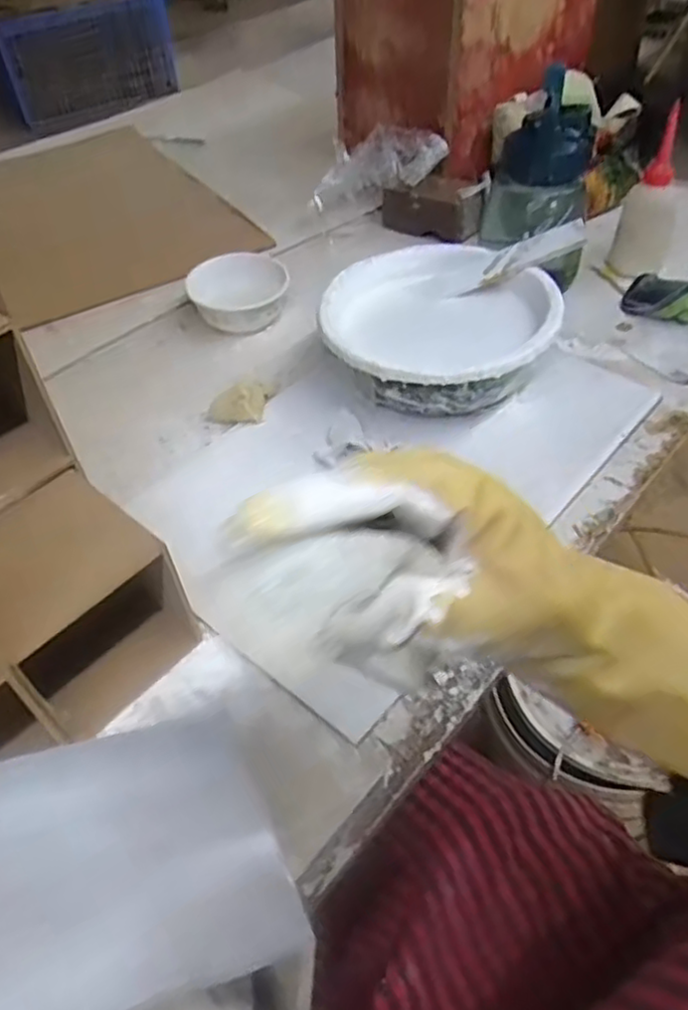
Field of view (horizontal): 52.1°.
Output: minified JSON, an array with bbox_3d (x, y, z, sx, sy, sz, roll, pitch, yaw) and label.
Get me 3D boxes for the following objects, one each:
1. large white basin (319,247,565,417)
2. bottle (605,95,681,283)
[{"bbox_3d":[0.090,-0.159,0.684,0.211,0.084,0.200,-2,46,2],"label":"large white basin"},{"bbox_3d":[0.343,-0.332,0.788,0.062,0.161,0.062,11,49,15],"label":"bottle"}]

